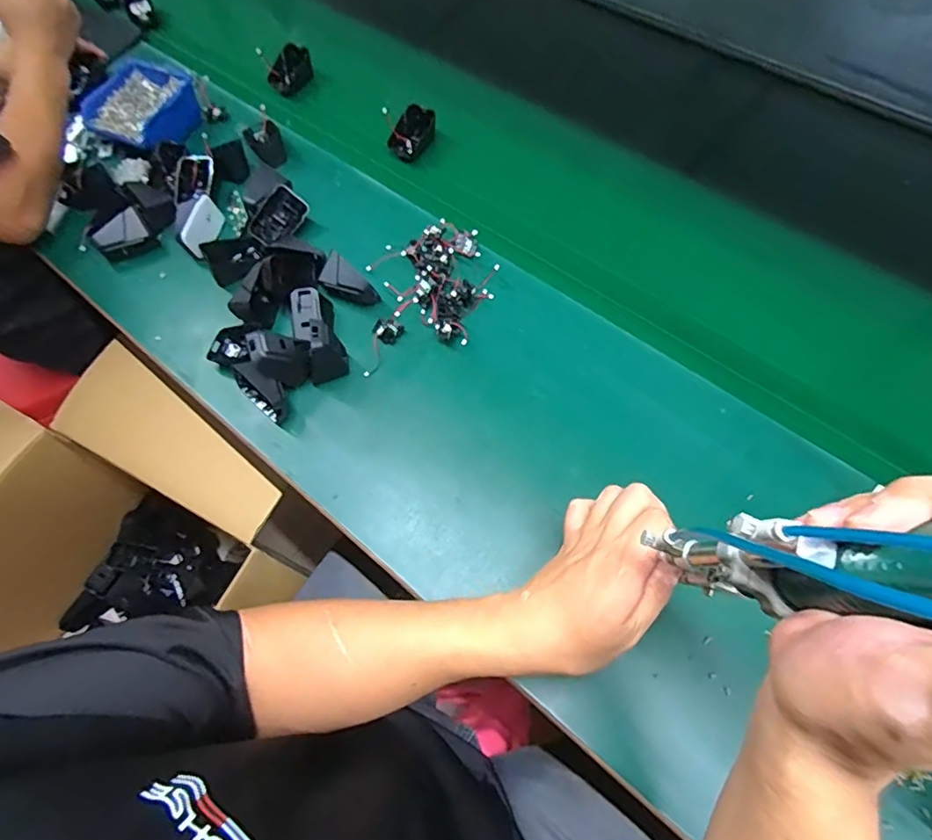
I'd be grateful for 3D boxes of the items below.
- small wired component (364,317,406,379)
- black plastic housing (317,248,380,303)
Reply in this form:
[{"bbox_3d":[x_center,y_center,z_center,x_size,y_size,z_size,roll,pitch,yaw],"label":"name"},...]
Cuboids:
[{"bbox_3d":[-0.096,-0.080,0.605,0.030,0.011,0.068,23,83,12],"label":"small wired component"},{"bbox_3d":[-0.135,-0.154,0.621,0.070,0.034,0.038,31,72,14],"label":"black plastic housing"}]

